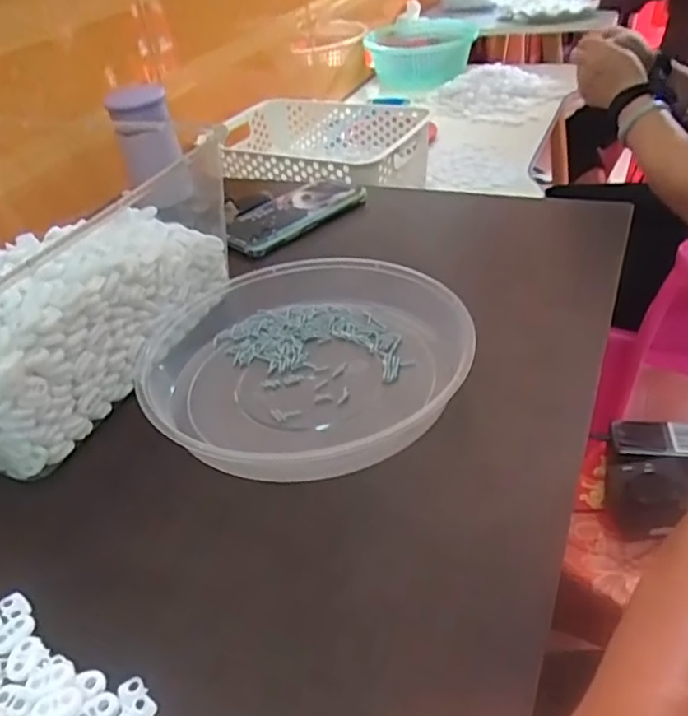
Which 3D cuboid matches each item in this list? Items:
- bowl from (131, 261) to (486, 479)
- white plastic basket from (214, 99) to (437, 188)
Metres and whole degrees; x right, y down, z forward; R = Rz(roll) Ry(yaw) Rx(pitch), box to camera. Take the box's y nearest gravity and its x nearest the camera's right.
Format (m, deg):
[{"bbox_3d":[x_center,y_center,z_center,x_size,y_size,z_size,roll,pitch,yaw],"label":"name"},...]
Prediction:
[{"bbox_3d":[-0.032,-0.005,0.486,0.227,0.036,0.244,-5,37,4],"label":"bowl"},{"bbox_3d":[-0.042,-0.301,0.961,0.318,0.076,0.221,15,42,28],"label":"white plastic basket"}]

